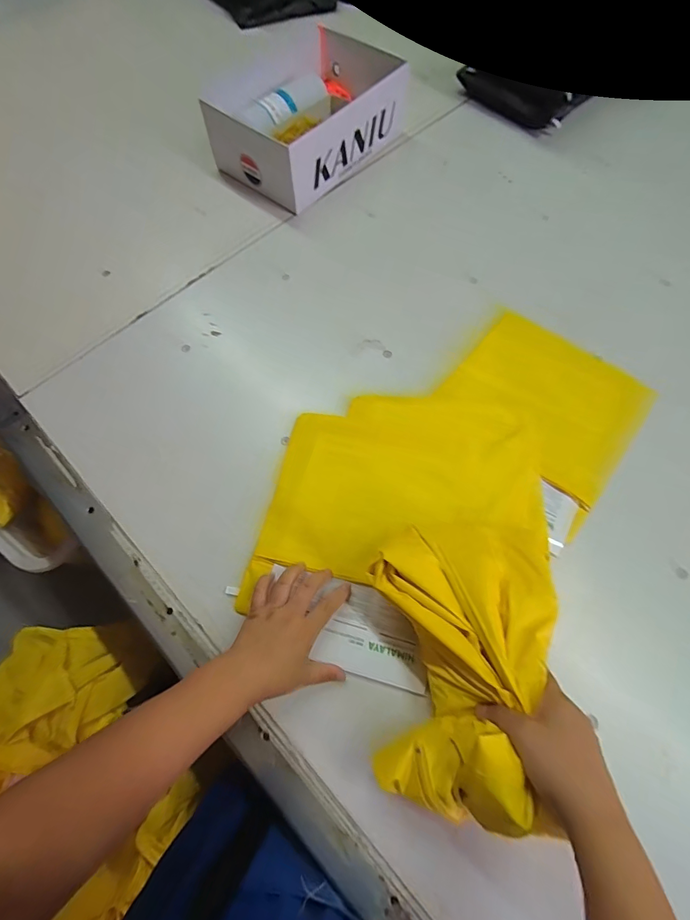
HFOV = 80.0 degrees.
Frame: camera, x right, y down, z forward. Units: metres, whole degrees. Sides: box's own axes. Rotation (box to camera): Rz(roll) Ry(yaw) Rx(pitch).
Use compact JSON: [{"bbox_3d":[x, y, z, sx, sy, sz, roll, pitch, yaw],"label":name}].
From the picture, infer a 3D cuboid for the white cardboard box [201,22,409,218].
[{"bbox_3d":[-0.075,-0.671,0.818,0.241,0.109,0.332,38,73,16],"label":"white cardboard box"}]

